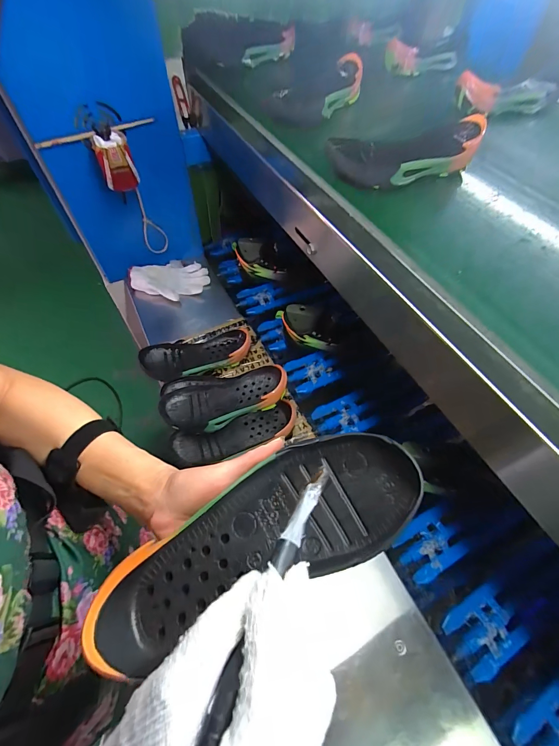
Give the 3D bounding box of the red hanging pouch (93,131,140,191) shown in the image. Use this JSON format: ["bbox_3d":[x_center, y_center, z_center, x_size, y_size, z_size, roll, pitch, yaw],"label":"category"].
[{"bbox_3d":[-0.334,-0.431,0.668,0.066,0.089,0.053,-18,60,-13],"label":"red hanging pouch"}]

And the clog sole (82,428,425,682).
[{"bbox_3d":[-0.013,0.119,0.235,0.239,0.045,0.097,-27,61,-3],"label":"clog sole"}]

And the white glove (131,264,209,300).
[{"bbox_3d":[-0.293,-0.250,0.874,0.203,0.039,0.121,-6,58,-6],"label":"white glove"}]

